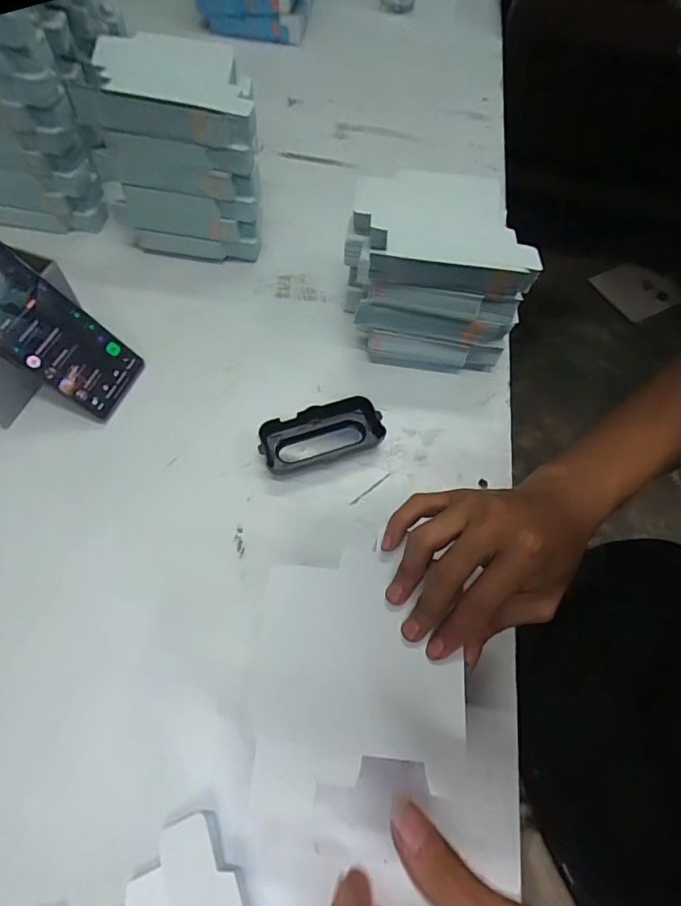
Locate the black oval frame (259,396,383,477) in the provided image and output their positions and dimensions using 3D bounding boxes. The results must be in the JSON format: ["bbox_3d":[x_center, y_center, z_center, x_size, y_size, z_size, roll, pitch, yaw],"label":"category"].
[{"bbox_3d":[-0.018,-0.016,0.425,0.109,0.029,0.048,-17,65,-12],"label":"black oval frame"}]

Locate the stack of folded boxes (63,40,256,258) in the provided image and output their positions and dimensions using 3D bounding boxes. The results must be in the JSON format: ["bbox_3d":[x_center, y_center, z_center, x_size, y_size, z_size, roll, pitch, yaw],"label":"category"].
[{"bbox_3d":[-0.163,-0.314,0.492,0.154,0.161,0.134,1,63,-3],"label":"stack of folded boxes"}]

